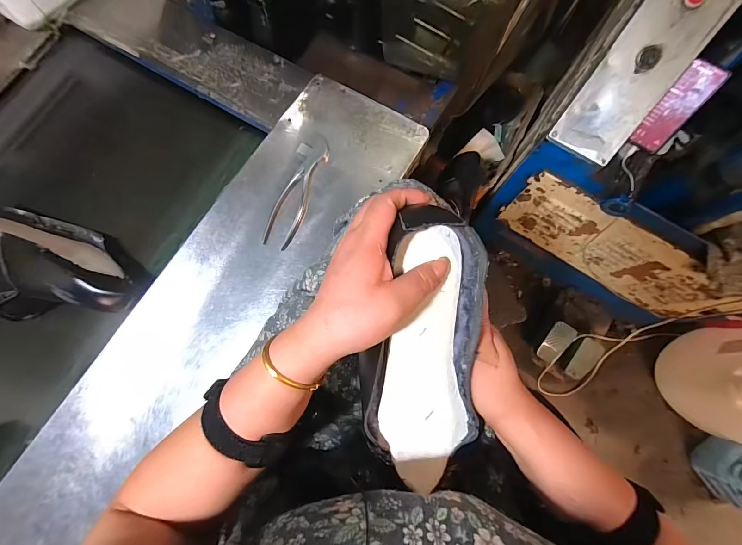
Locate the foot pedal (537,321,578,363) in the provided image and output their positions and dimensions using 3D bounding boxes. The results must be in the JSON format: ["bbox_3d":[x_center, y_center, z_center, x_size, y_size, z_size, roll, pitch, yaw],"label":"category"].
[{"bbox_3d":[0.610,0.231,1.111,0.064,0.020,0.136,31,105,6],"label":"foot pedal"}]

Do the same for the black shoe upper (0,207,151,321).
[{"bbox_3d":[-0.473,-0.002,0.491,0.288,0.101,0.153,19,79,4],"label":"black shoe upper"}]

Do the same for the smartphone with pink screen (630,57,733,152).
[{"bbox_3d":[0.576,-0.310,0.638,0.061,0.153,0.017,31,42,6],"label":"smartphone with pink screen"}]

